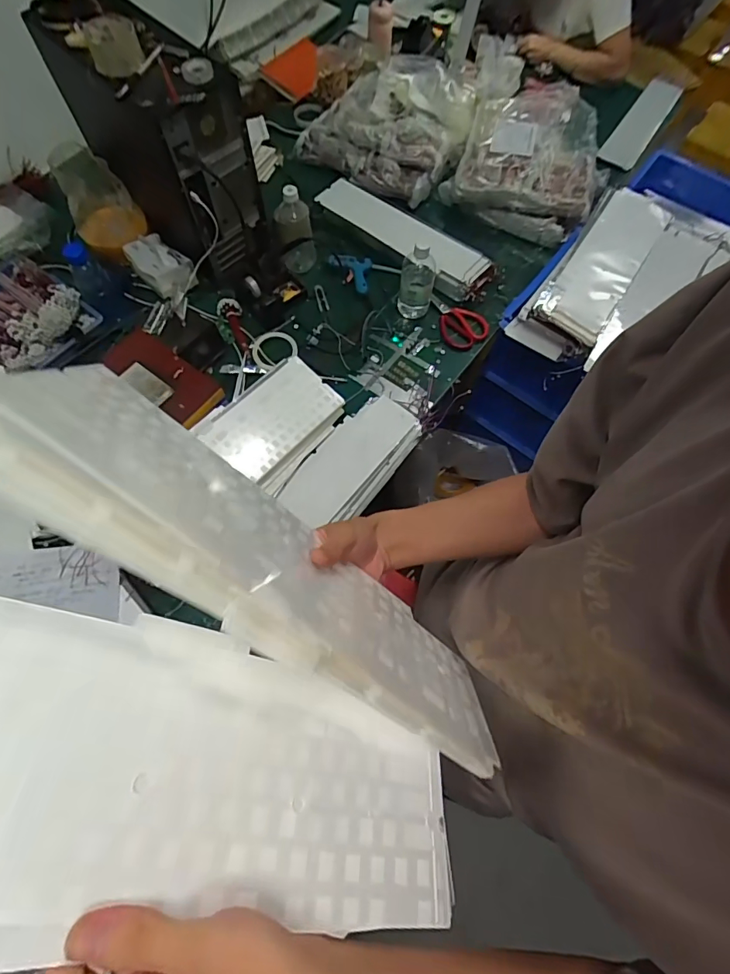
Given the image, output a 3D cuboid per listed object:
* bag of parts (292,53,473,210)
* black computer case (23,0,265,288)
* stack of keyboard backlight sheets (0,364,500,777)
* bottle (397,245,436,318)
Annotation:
[{"bbox_3d":[0.074,-0.943,1.194,0.381,0.110,0.442,31,71,11],"label":"bag of parts"},{"bbox_3d":[-0.407,-0.699,0.948,0.418,0.317,0.192,41,73,14],"label":"black computer case"},{"bbox_3d":[-0.067,0.054,0.361,0.433,0.168,0.024,38,111,-18],"label":"stack of keyboard backlight sheets"},{"bbox_3d":[0.112,-0.445,0.995,0.073,0.153,0.079,11,68,3],"label":"bottle"}]

